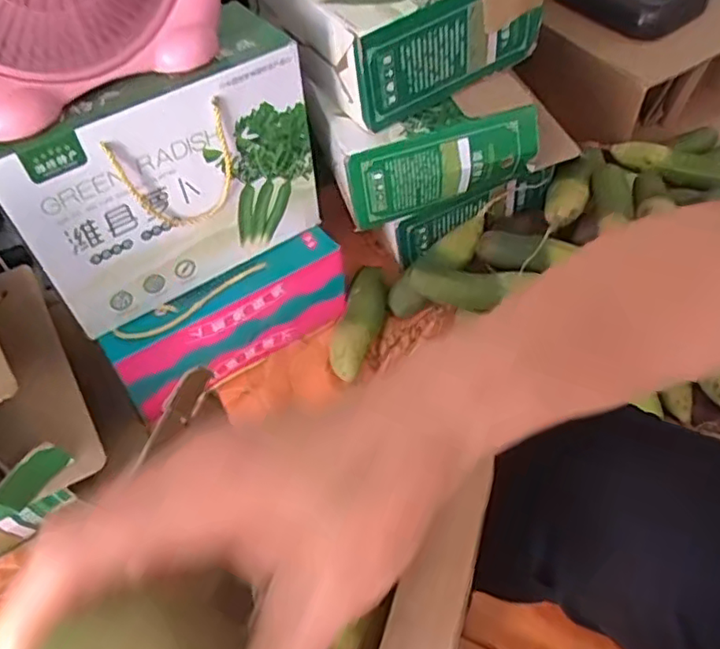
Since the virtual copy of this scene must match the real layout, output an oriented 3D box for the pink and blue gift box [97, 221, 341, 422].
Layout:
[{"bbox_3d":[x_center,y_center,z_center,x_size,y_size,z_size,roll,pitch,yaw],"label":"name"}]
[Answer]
[{"bbox_3d":[-0.169,-0.002,0.853,0.332,0.134,0.076,-32,57,-19],"label":"pink and blue gift box"}]

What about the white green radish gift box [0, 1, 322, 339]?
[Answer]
[{"bbox_3d":[-0.228,-0.174,0.740,0.351,0.254,0.100,-34,58,-21],"label":"white green radish gift box"}]

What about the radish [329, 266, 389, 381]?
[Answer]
[{"bbox_3d":[0.002,-0.011,0.897,0.059,0.063,0.205,8,53,10],"label":"radish"}]

